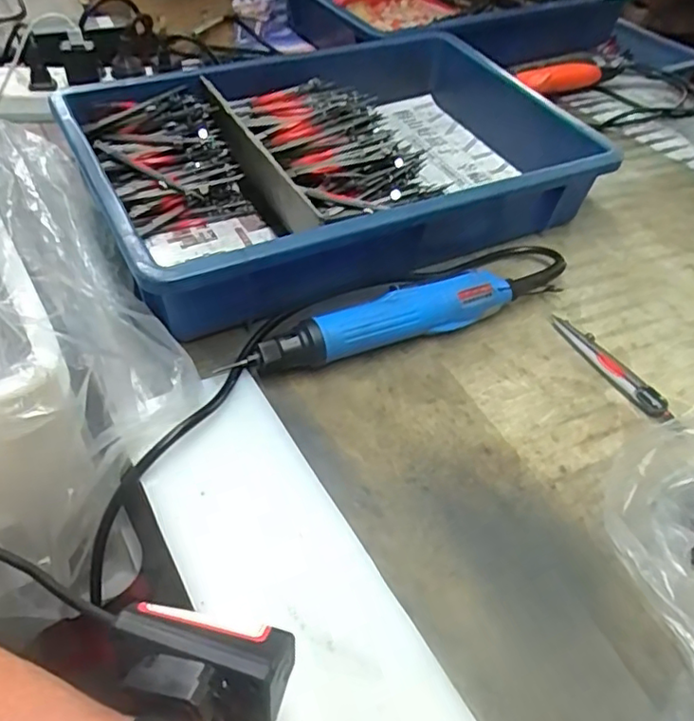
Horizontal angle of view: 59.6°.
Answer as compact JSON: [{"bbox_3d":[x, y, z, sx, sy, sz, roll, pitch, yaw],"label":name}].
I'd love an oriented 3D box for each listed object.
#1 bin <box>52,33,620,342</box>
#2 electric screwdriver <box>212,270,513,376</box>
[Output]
[{"bbox_3d":[-0.004,-0.185,0.551,0.434,0.075,0.276,-20,53,-22],"label":"bin"},{"bbox_3d":[0.023,-0.027,0.444,0.218,0.032,0.029,-13,51,-17],"label":"electric screwdriver"}]

